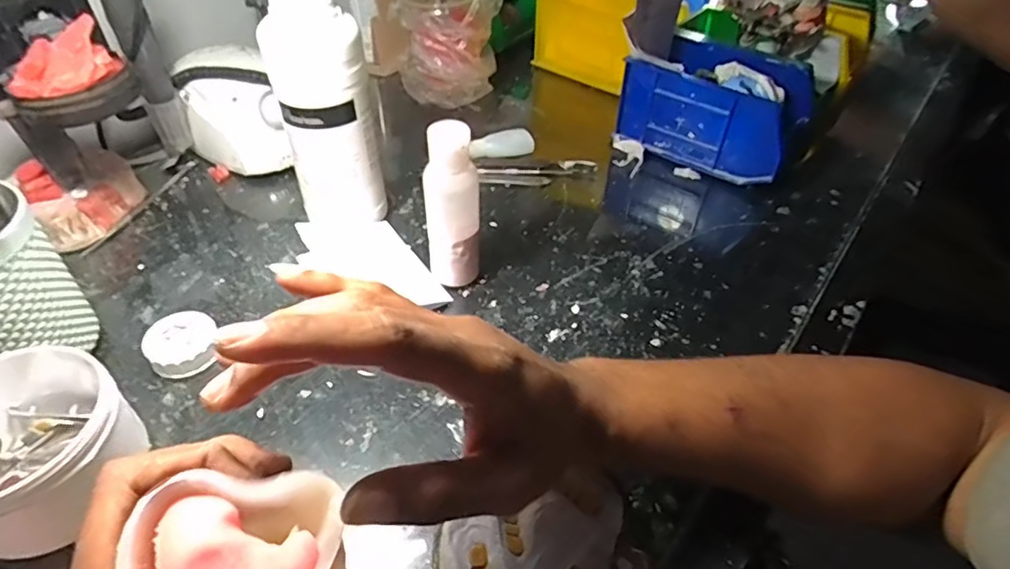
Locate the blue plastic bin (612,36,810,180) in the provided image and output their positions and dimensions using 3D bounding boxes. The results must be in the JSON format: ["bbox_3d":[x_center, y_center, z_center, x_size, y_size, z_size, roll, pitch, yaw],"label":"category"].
[{"bbox_3d":[0.210,-0.177,0.566,0.167,0.091,0.105,28,50,23],"label":"blue plastic bin"}]

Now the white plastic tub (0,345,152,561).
[{"bbox_3d":[-0.246,0.085,0.296,0.085,0.065,0.088,2,45,-2],"label":"white plastic tub"}]

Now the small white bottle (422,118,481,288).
[{"bbox_3d":[-0.037,-0.051,0.401,0.038,0.126,0.028,-4,45,-7],"label":"small white bottle"}]

